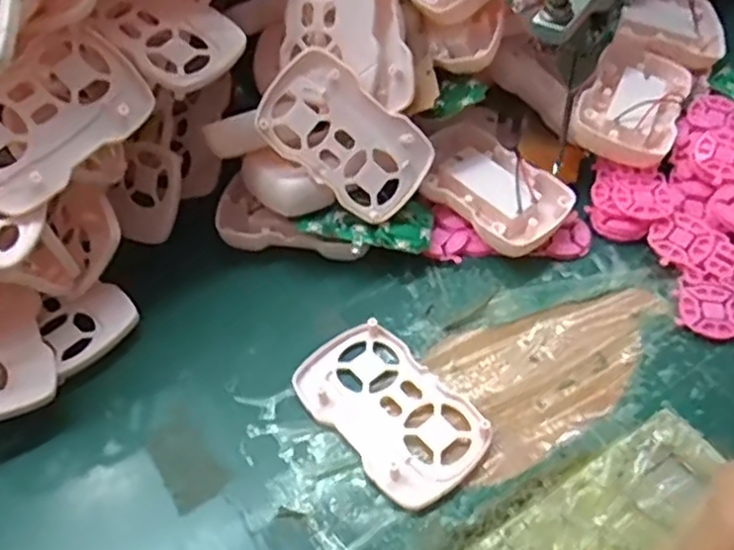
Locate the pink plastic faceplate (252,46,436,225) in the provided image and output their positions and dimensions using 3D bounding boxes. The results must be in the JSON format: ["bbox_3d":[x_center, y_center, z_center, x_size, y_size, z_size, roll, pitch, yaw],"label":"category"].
[{"bbox_3d":[-0.010,-0.070,0.348,0.088,0.008,0.053,39,91,-14],"label":"pink plastic faceplate"}]

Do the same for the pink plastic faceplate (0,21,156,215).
[{"bbox_3d":[-0.136,-0.069,0.293,0.088,0.010,0.052,-44,101,-25],"label":"pink plastic faceplate"}]

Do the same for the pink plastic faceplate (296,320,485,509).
[{"bbox_3d":[0.010,0.060,0.308,0.055,0.007,0.088,-34,58,-23],"label":"pink plastic faceplate"}]

